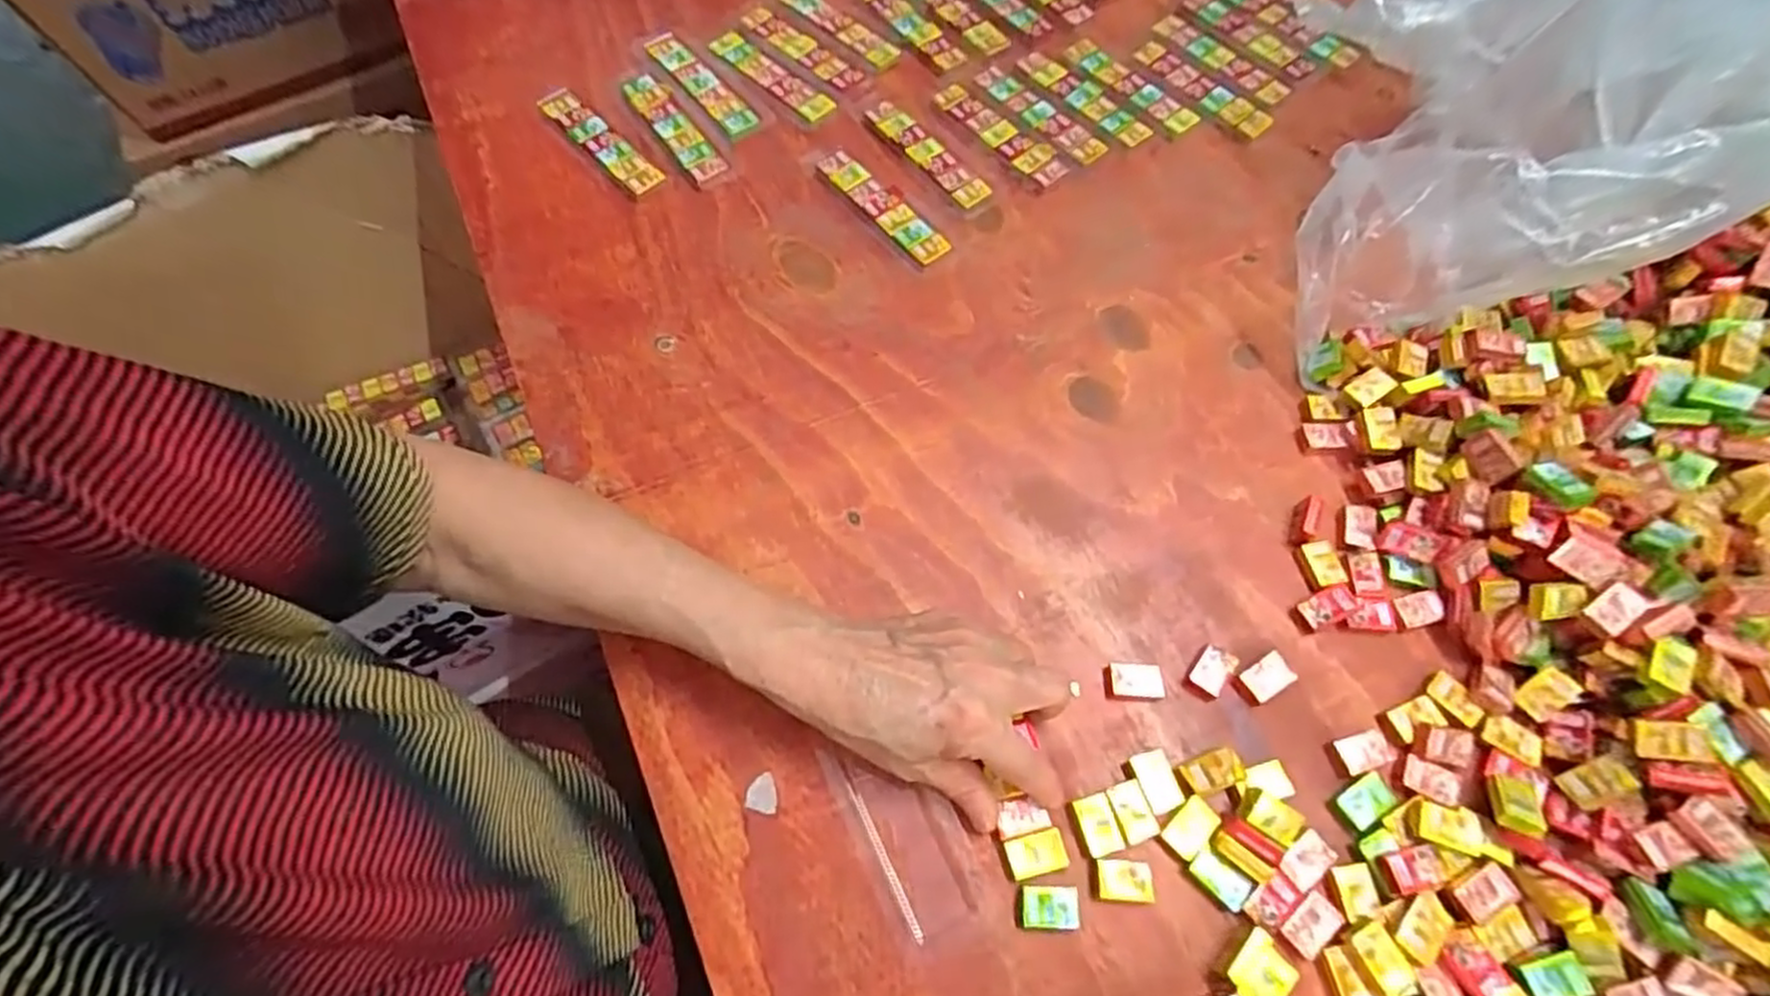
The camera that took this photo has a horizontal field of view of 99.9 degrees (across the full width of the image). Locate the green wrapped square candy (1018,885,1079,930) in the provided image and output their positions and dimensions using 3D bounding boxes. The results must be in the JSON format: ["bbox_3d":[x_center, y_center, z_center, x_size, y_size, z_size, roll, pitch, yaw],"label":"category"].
[{"bbox_3d":[0.074,0.184,0.334,0.026,0.006,0.017,1,65,0],"label":"green wrapped square candy"}]

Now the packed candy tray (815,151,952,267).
[{"bbox_3d":[-0.001,-0.201,0.509,0.028,0.008,0.113,-38,70,-16],"label":"packed candy tray"}]

